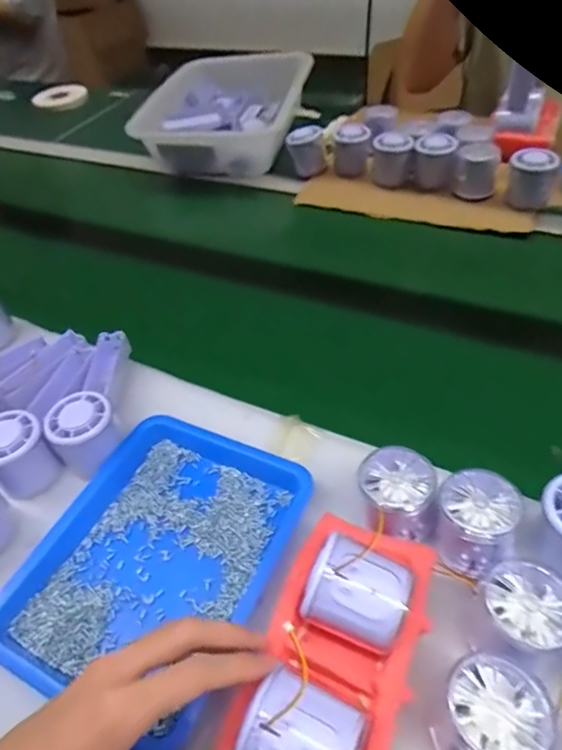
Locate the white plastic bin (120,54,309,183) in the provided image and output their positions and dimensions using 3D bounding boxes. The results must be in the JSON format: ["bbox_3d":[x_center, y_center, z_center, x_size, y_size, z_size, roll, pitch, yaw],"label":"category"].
[{"bbox_3d":[-0.091,-0.467,0.912,0.264,0.087,0.301,3,49,10],"label":"white plastic bin"}]

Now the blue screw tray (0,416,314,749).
[{"bbox_3d":[-0.091,0.136,0.397,0.171,0.025,0.222,17,53,21],"label":"blue screw tray"}]

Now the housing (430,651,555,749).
[{"bbox_3d":[0.118,0.197,0.291,0.052,0.050,0.057,-4,48,4],"label":"housing"}]

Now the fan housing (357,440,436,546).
[{"bbox_3d":[0.089,0.090,0.390,0.054,0.042,0.057,-3,48,4],"label":"fan housing"}]

